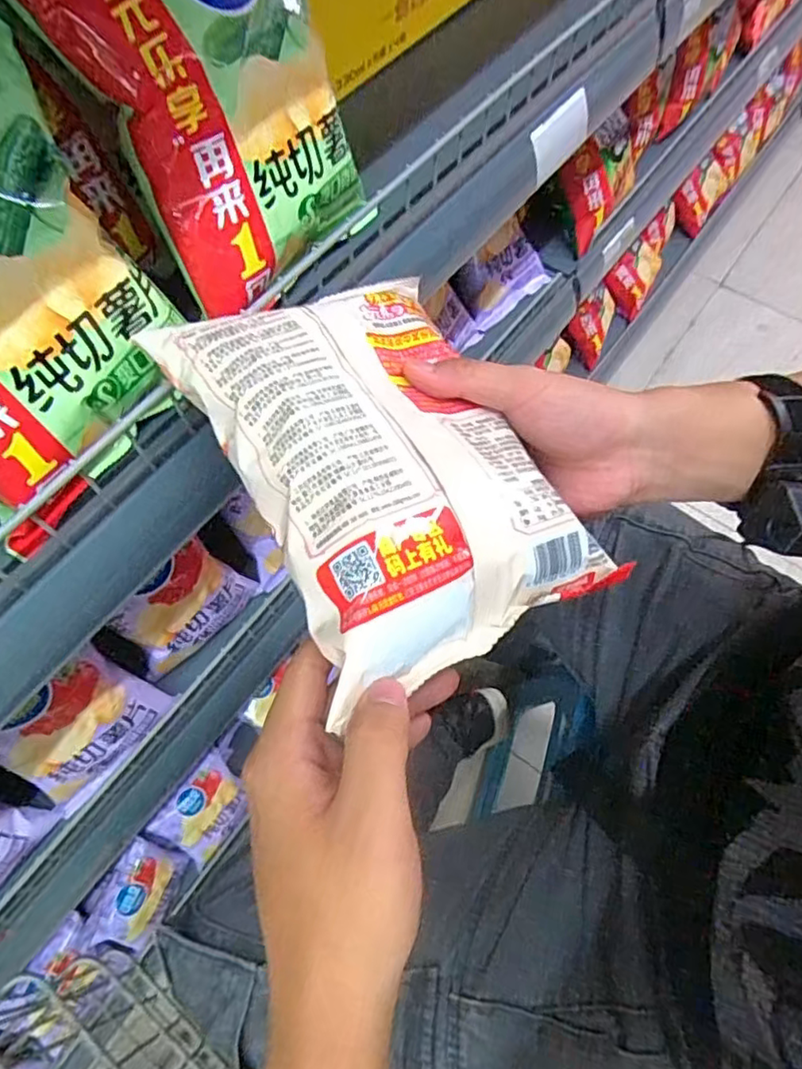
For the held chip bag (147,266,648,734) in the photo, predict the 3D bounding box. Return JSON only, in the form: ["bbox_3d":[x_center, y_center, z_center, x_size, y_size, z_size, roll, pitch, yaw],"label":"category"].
[{"bbox_3d":[-0.005,-0.041,0.300,0.157,0.055,0.203,-20,67,-29],"label":"held chip bag"}]

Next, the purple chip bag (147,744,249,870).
[{"bbox_3d":[-0.243,0.338,0.785,0.092,0.045,0.108,45,63,-14],"label":"purple chip bag"}]

